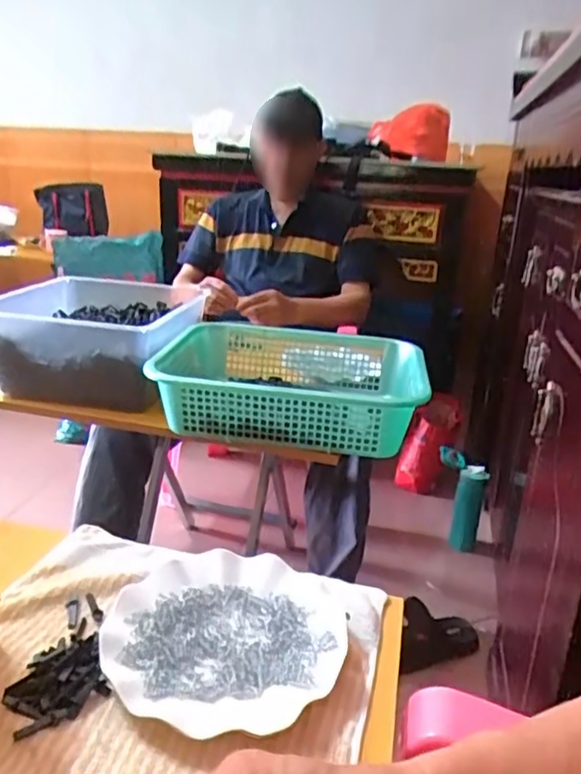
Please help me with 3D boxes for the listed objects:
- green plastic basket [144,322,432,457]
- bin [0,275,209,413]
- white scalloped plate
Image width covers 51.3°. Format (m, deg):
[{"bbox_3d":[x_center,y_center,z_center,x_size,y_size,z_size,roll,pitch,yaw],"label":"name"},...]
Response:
[{"bbox_3d":[0.006,-0.005,0.933,0.381,0.095,0.289,5,20,6],"label":"green plastic basket"},{"bbox_3d":[-0.340,-0.083,1.042,0.319,0.140,0.313,4,20,5],"label":"bin"},{"bbox_3d":[-0.048,0.193,0.482,0.185,0.020,0.165,0,20,-8],"label":"white scalloped plate"}]

